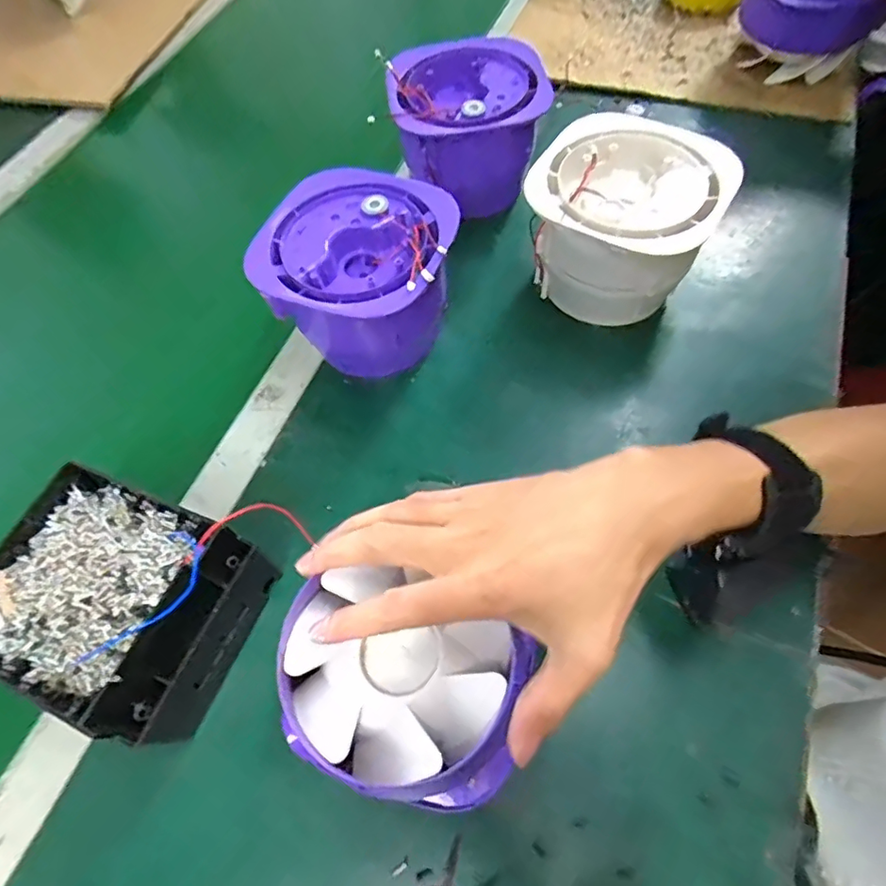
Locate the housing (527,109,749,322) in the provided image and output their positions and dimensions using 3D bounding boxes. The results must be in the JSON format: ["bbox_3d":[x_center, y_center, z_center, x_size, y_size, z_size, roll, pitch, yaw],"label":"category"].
[{"bbox_3d":[0.138,-0.170,0.439,0.137,0.106,0.133,-1,62,3],"label":"housing"}]

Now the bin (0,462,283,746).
[{"bbox_3d":[-0.199,0.098,0.335,0.149,0.067,0.120,18,65,13],"label":"bin"}]

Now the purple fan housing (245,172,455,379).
[{"bbox_3d":[-0.063,-0.126,0.431,0.136,0.103,0.130,17,64,12],"label":"purple fan housing"}]

